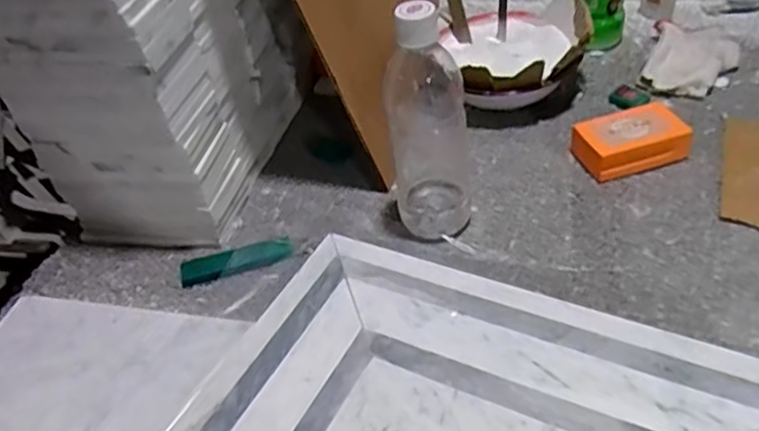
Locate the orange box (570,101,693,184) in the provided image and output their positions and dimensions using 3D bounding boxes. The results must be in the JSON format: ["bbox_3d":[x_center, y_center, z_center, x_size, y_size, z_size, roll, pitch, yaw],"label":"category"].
[{"bbox_3d":[0.235,-0.071,0.649,0.102,0.031,0.063,-18,42,-7],"label":"orange box"}]

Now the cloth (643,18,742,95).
[{"bbox_3d":[0.341,-0.173,0.742,0.088,0.024,0.119,11,46,24],"label":"cloth"}]

